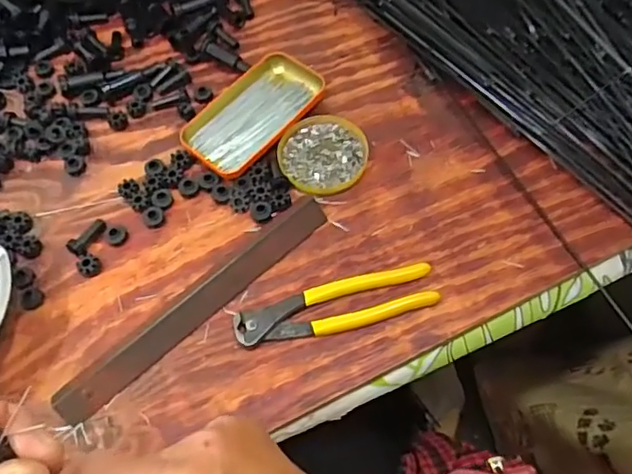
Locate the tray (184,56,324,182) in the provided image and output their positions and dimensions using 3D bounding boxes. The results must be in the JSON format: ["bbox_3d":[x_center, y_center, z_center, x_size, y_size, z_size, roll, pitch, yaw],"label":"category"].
[{"bbox_3d":[-0.059,-0.121,0.570,0.084,0.017,0.147,38,70,21],"label":"tray"}]

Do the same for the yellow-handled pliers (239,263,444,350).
[{"bbox_3d":[0.016,0.058,0.475,0.162,0.015,0.039,-15,62,-5],"label":"yellow-handled pliers"}]

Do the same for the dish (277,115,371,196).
[{"bbox_3d":[0.007,-0.079,0.548,0.081,0.016,0.081,-1,61,2],"label":"dish"}]

